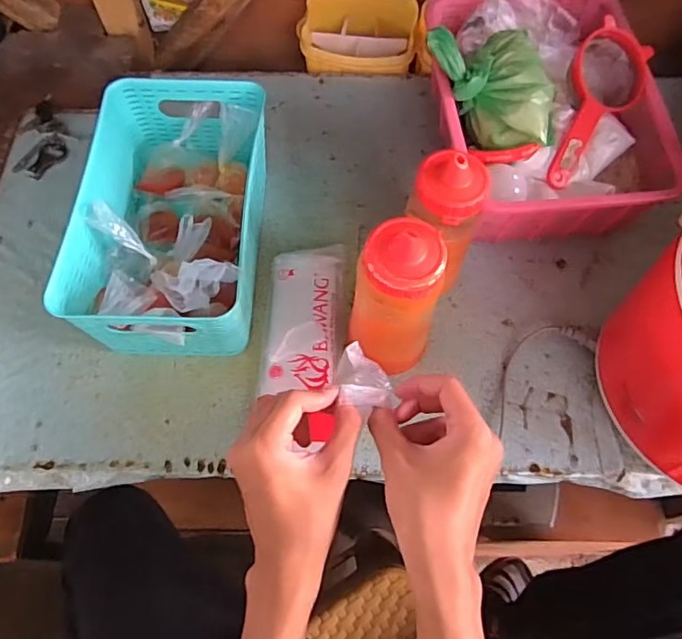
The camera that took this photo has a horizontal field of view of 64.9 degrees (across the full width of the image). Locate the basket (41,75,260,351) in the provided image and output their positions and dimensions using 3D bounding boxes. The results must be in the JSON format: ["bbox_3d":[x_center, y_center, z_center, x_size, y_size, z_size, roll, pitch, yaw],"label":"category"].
[{"bbox_3d":[-0.166,-0.110,0.549,0.162,0.119,0.288,1,65,0],"label":"basket"}]

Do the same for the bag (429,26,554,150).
[{"bbox_3d":[0.162,-0.234,0.551,0.114,0.066,0.124,-16,66,-7],"label":"bag"}]

